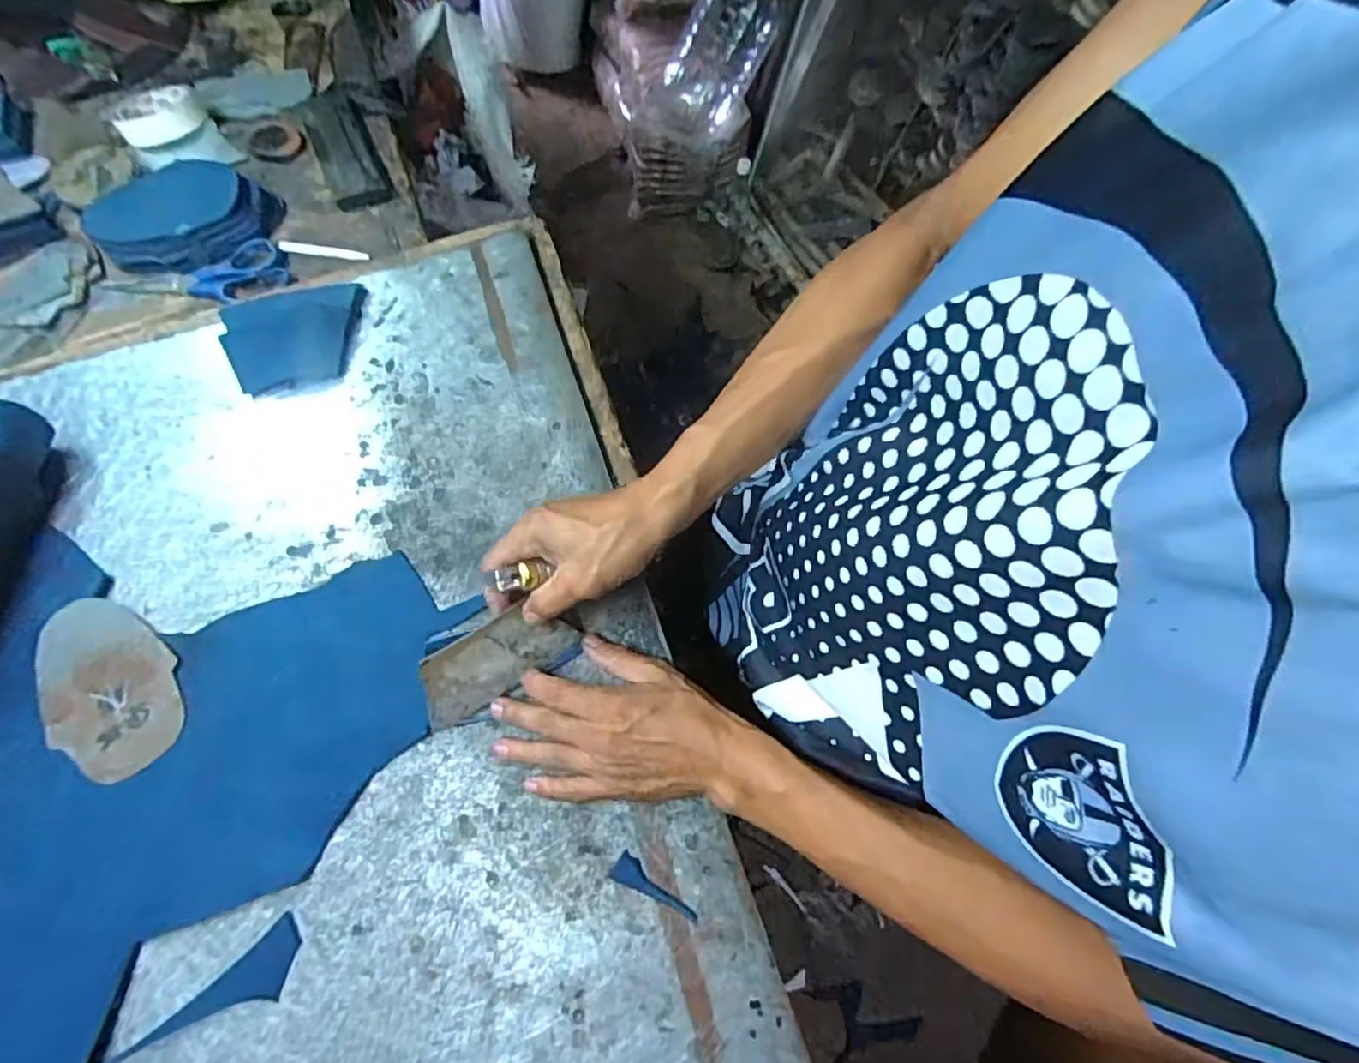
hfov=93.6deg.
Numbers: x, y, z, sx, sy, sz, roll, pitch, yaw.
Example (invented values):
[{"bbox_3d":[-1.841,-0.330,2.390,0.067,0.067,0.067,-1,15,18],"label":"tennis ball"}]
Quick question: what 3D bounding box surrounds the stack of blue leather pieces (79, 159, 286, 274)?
[{"bbox_3d":[-0.476,-0.303,0.607,0.164,0.034,0.104,-18,70,-8],"label":"stack of blue leather pieces"}]

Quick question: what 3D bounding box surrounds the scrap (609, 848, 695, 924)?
[{"bbox_3d":[-0.015,0.233,0.420,0.063,0.009,0.018,25,71,8],"label":"scrap"}]

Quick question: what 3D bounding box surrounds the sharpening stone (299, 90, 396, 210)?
[{"bbox_3d":[-0.350,-0.401,0.663,0.056,0.008,0.170,-25,72,-10],"label":"sharpening stone"}]

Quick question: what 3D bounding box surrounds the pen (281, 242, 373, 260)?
[{"bbox_3d":[-0.344,-0.272,0.619,0.088,0.005,0.010,9,69,2],"label":"pen"}]

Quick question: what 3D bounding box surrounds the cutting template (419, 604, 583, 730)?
[{"bbox_3d":[-0.126,0.092,0.446,0.108,0.070,0.008,-33,37,-15],"label":"cutting template"}]

